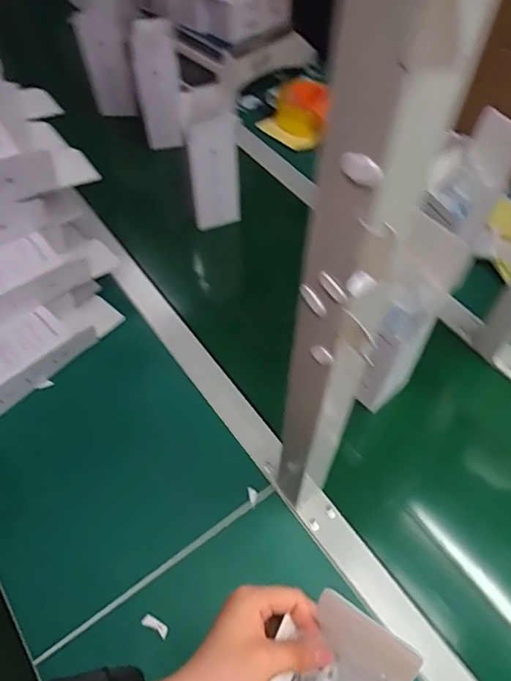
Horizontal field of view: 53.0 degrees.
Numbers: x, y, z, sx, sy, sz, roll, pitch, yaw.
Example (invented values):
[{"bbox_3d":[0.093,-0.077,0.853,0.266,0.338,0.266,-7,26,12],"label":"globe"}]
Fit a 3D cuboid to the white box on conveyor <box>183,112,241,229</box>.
[{"bbox_3d":[-0.062,-0.251,0.779,0.073,0.173,0.034,-12,55,-9],"label":"white box on conveyor"}]

